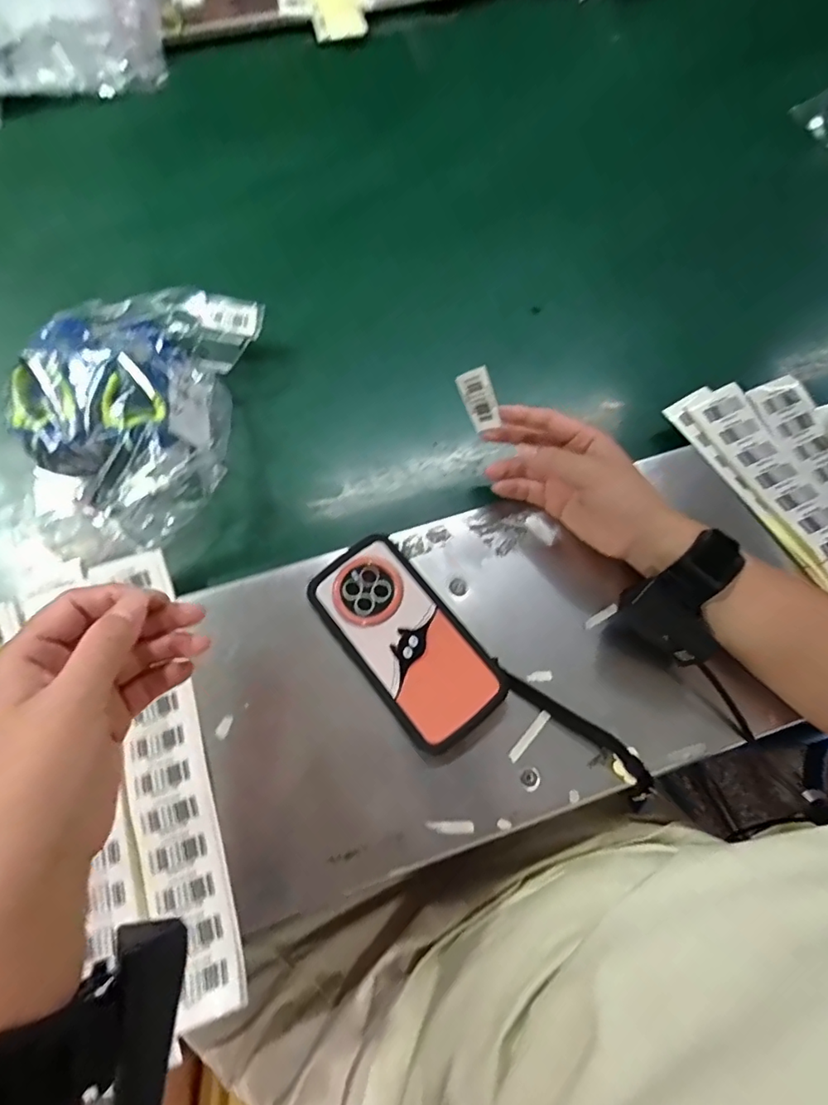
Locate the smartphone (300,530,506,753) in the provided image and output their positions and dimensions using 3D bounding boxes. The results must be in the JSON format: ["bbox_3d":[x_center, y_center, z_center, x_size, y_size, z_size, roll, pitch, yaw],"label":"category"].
[{"bbox_3d":[-0.007,0.067,0.415,0.082,0.021,0.164,-36,72,-14],"label":"smartphone"}]

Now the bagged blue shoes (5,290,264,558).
[{"bbox_3d":[-0.251,-0.133,0.474,0.173,0.084,0.261,5,68,2],"label":"bagged blue shoes"}]

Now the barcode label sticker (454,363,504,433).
[{"bbox_3d":[0.055,-0.126,0.442,0.029,0.050,0.004,-11,31,34],"label":"barcode label sticker"}]

